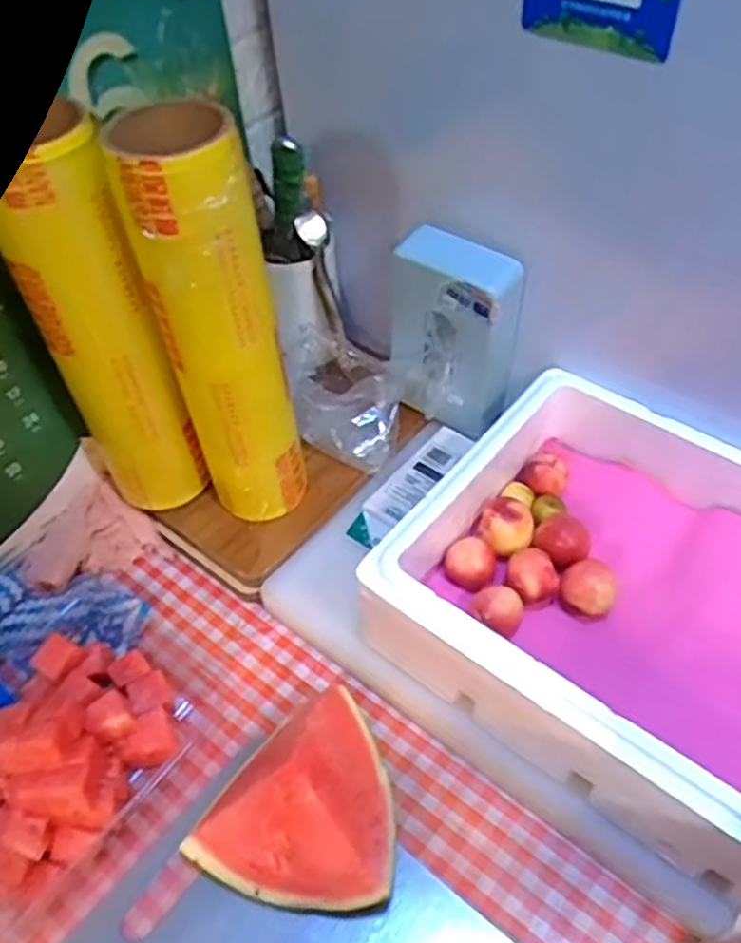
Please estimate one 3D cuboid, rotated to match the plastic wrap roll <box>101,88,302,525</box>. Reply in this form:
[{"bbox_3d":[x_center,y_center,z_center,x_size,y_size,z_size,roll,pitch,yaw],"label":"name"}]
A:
[{"bbox_3d":[-0.121,-0.105,0.622,0.092,0.353,0.085,-18,51,-11],"label":"plastic wrap roll"}]

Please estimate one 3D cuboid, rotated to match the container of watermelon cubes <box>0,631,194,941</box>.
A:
[{"bbox_3d":[-0.248,0.226,0.580,0.127,0.084,0.211,24,56,22],"label":"container of watermelon cubes"}]

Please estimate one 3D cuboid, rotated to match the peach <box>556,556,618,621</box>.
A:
[{"bbox_3d":[0.179,0.098,0.623,0.042,0.036,0.046,-2,50,2],"label":"peach"}]

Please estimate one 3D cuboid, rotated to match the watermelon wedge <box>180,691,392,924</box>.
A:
[{"bbox_3d":[-0.039,0.246,0.540,0.134,0.096,0.156,35,60,28],"label":"watermelon wedge"}]

